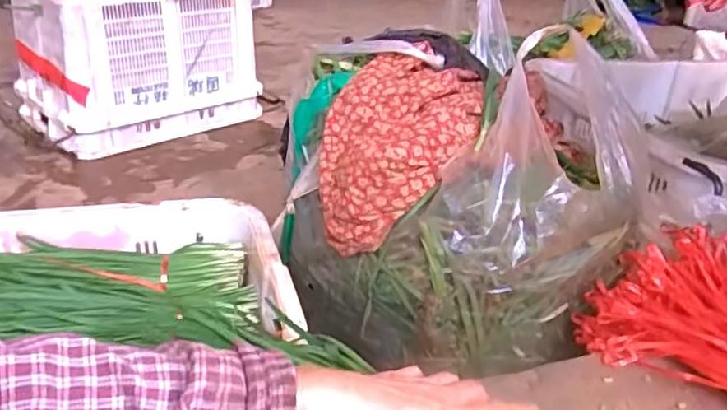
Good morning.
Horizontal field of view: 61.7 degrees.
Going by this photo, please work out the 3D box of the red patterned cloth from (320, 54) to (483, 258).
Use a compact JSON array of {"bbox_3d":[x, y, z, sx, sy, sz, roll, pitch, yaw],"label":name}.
[{"bbox_3d":[0.044,-0.077,0.775,0.182,0.147,0.282,11,30,9],"label":"red patterned cloth"}]

